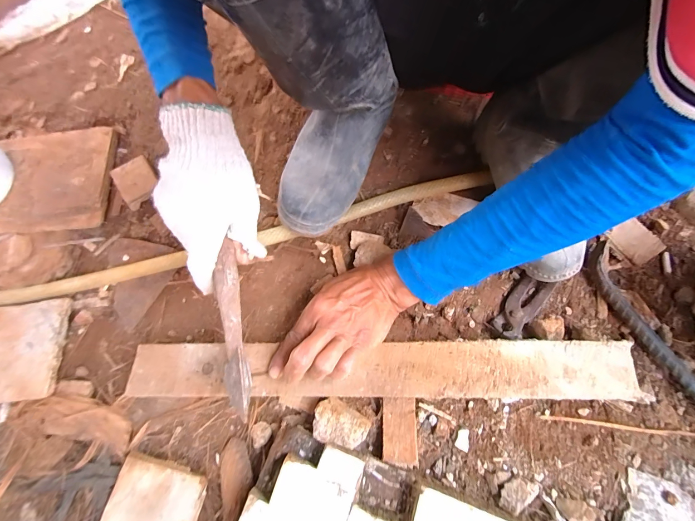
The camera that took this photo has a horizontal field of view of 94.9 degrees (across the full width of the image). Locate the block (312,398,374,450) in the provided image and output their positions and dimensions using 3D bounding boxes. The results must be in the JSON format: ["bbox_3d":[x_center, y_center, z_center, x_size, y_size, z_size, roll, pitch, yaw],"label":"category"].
[{"bbox_3d":[-0.006,0.171,0.338,0.057,0.032,0.038,13,66,6],"label":"block"}]

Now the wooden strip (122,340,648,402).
[{"bbox_3d":[0.025,0.115,0.336,0.521,0.008,0.055,-2,72,4],"label":"wooden strip"}]

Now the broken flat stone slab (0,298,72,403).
[{"bbox_3d":[-0.396,0.107,0.377,0.107,0.013,0.112,-6,66,-3],"label":"broken flat stone slab"}]

